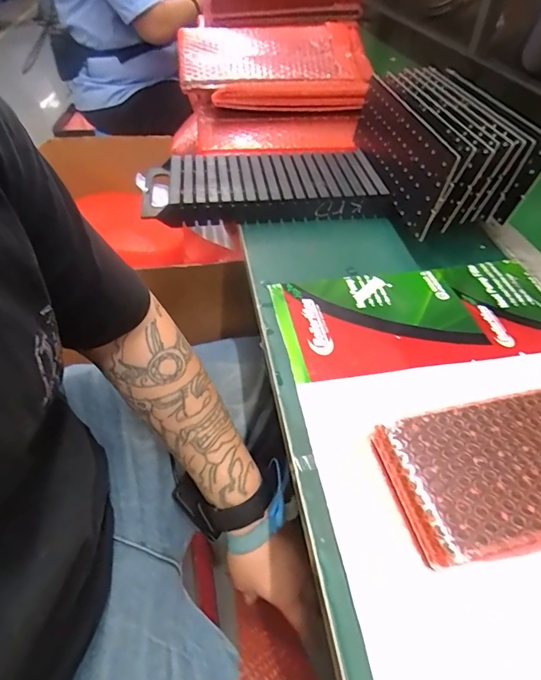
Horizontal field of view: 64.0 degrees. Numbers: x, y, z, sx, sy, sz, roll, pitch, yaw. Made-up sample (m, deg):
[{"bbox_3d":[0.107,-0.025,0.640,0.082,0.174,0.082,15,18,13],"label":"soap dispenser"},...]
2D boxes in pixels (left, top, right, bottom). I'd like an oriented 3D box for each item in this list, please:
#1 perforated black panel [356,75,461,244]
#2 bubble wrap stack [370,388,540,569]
[{"bbox_3d":[0.154,-0.240,0.542,0.007,0.093,0.279,2,45,-13],"label":"perforated black panel"},{"bbox_3d":[0.224,0.081,0.310,0.283,0.028,0.100,-9,46,-11],"label":"bubble wrap stack"}]

